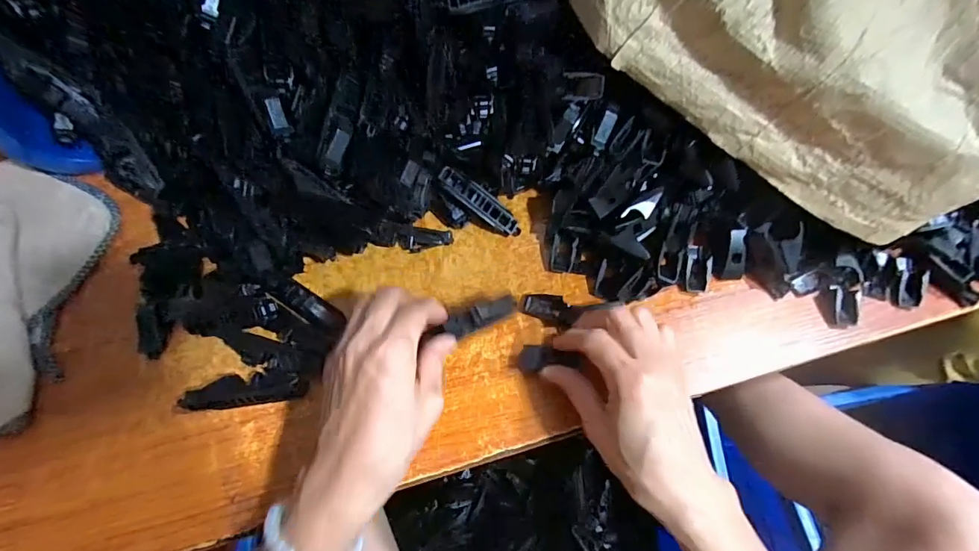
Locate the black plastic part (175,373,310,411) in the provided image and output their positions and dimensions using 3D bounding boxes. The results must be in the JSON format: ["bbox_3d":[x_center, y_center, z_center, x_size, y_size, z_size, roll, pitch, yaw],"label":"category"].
[{"bbox_3d":[-0.169,0.080,0.315,0.081,0.008,0.021,-4,67,-4],"label":"black plastic part"}]

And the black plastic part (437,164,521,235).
[{"bbox_3d":[-0.007,-0.058,0.368,0.078,0.008,0.021,37,74,-14],"label":"black plastic part"}]

